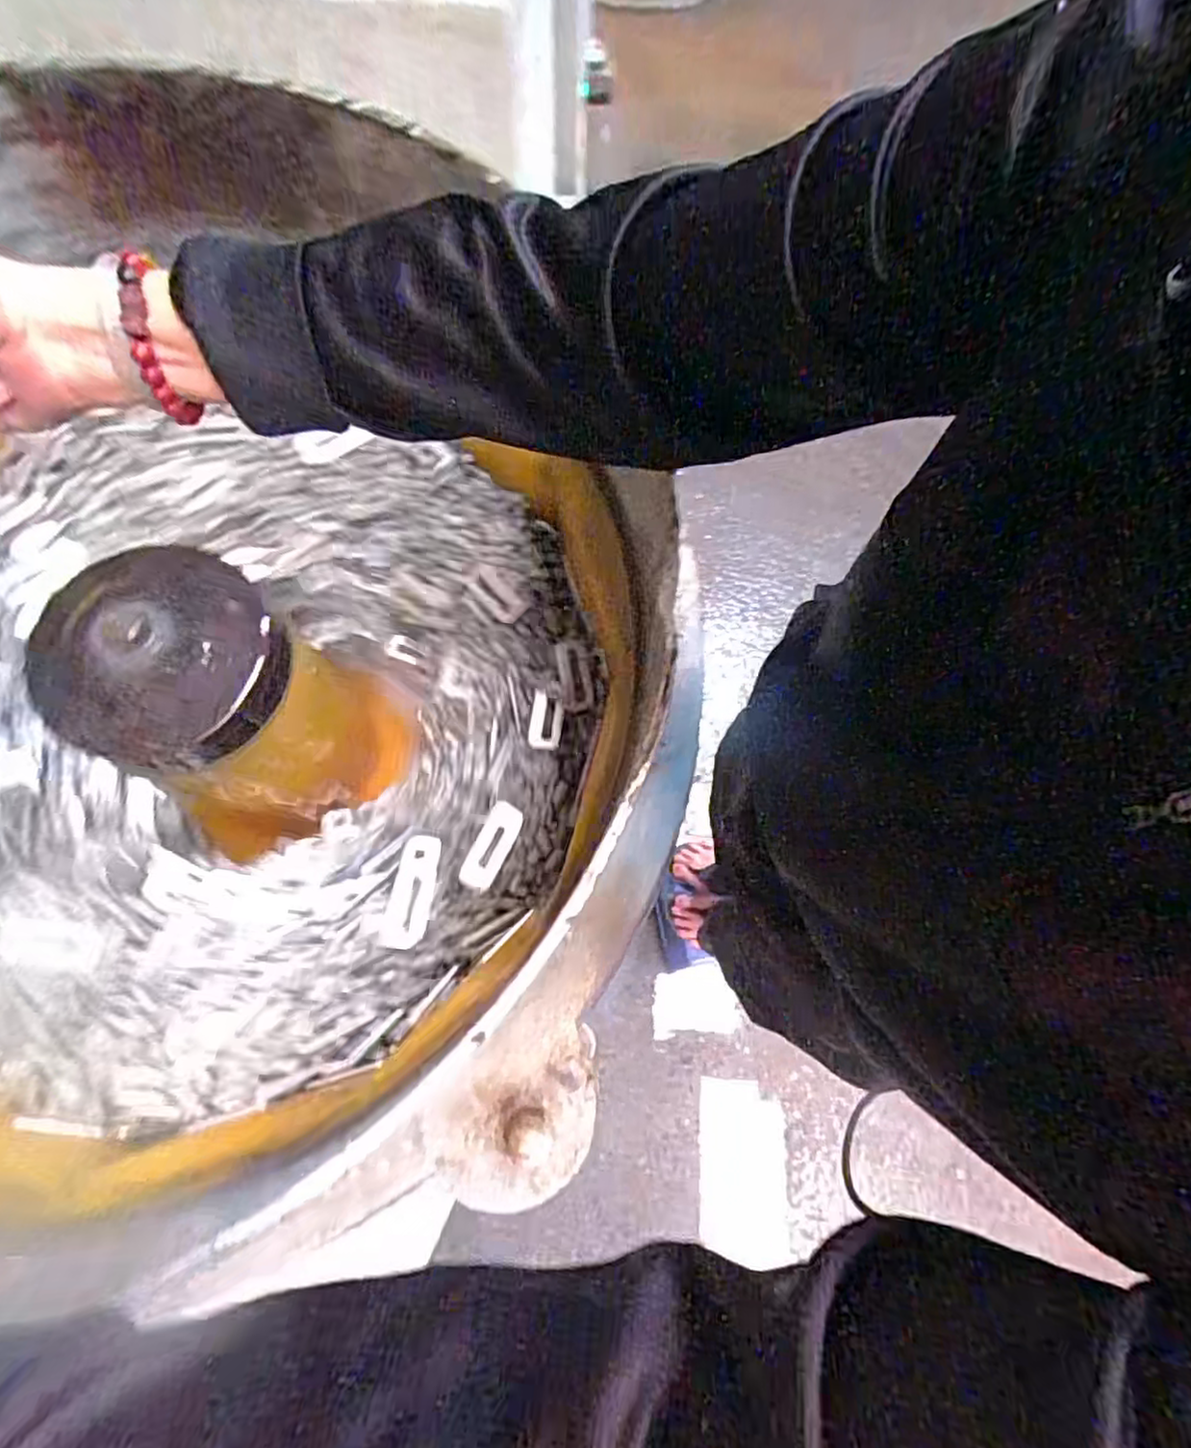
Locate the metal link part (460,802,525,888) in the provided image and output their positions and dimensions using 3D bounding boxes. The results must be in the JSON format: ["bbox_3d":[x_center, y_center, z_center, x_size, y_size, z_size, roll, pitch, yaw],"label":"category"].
[{"bbox_3d":[-0.082,0.096,0.529,0.028,0.005,0.069,25,72,6],"label":"metal link part"}]

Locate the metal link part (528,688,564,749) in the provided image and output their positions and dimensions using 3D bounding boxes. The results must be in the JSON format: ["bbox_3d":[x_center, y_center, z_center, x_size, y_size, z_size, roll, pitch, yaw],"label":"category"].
[{"bbox_3d":[-0.042,-0.005,0.581,0.029,0.012,0.052,7,71,0],"label":"metal link part"}]

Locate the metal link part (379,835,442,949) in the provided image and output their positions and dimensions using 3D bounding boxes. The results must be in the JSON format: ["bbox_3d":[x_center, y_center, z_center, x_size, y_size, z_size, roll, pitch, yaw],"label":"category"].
[{"bbox_3d":[-0.142,0.128,0.518,0.035,0.015,0.089,4,53,-1],"label":"metal link part"}]

